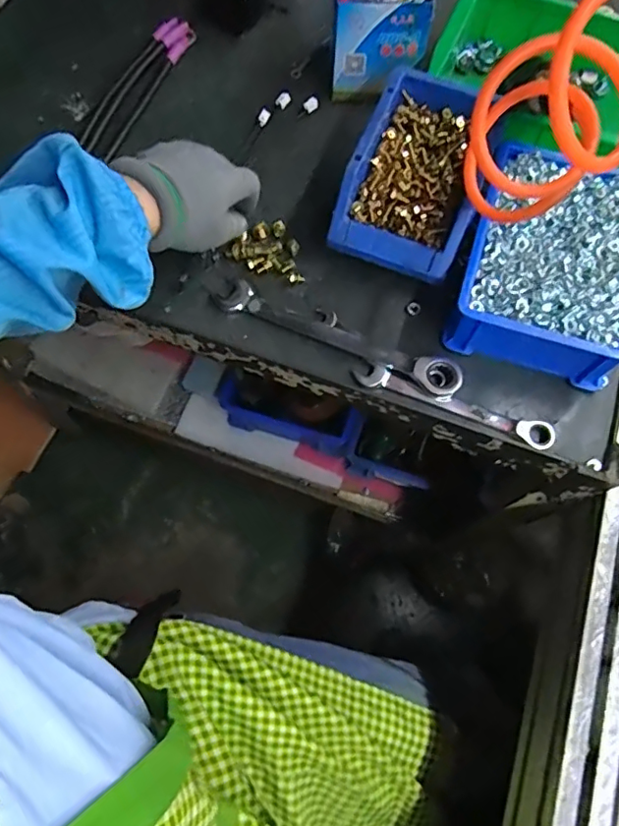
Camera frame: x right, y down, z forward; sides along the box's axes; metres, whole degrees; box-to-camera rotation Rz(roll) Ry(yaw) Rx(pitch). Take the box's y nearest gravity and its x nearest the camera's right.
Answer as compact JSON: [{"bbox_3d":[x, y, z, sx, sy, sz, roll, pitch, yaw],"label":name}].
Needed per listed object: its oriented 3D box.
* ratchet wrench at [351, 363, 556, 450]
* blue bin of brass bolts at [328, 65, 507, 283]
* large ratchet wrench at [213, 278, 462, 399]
[{"bbox_3d":[0.122,-0.006,0.471,0.173,0.012,0.026,19,69,6],"label":"ratchet wrench"},{"bbox_3d":[0.101,-0.218,0.521,0.118,0.080,0.186,21,69,7],"label":"blue bin of brass bolts"},{"bbox_3d":[0.024,-0.069,0.490,0.225,0.021,0.031,23,70,8],"label":"large ratchet wrench"}]

